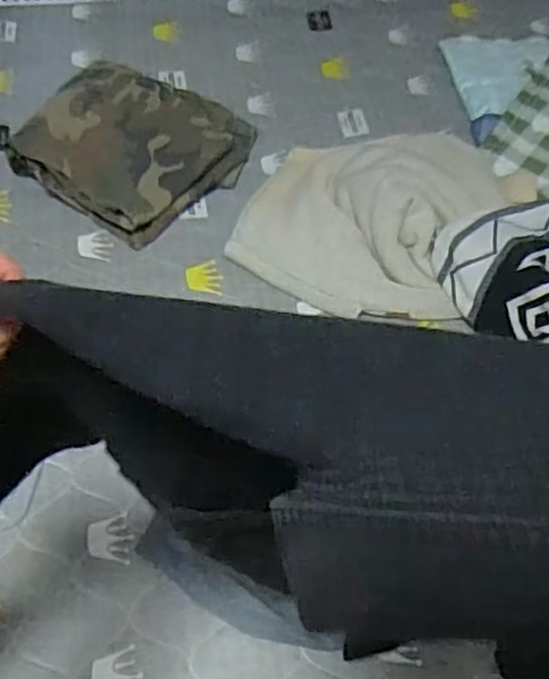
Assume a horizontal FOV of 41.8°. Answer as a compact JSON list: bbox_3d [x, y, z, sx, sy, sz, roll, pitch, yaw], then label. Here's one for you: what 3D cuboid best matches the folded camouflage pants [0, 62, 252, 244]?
[{"bbox_3d":[-0.240,-0.335,1.203,0.345,0.074,0.320,22,57,10],"label":"folded camouflage pants"}]

